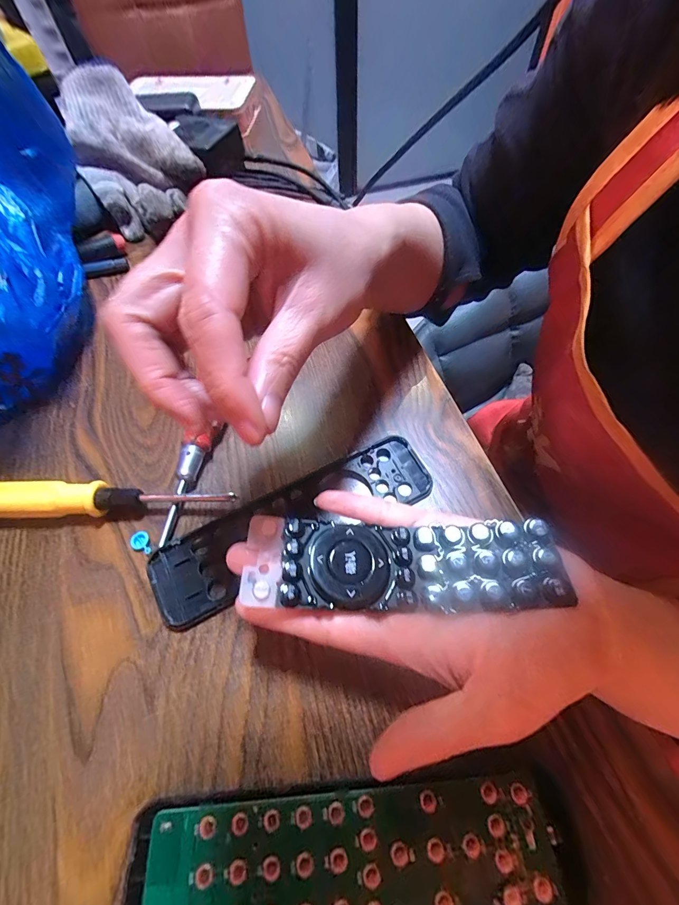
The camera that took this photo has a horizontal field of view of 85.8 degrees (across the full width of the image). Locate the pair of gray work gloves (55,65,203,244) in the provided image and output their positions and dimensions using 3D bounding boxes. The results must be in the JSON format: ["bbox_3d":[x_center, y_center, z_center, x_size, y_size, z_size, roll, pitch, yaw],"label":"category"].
[{"bbox_3d":[-0.204,-0.294,0.366,0.098,0.098,0.102,-36,64,-18],"label":"pair of gray work gloves"}]

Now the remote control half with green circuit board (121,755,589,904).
[{"bbox_3d":[0.005,0.153,0.141,0.162,0.017,0.045,-6,59,-2],"label":"remote control half with green circuit board"}]

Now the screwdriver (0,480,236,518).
[{"bbox_3d":[-0.141,0.029,0.217,0.150,0.019,0.021,-1,59,1],"label":"screwdriver"}]

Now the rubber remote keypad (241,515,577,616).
[{"bbox_3d":[0.027,0.046,0.157,0.128,0.013,0.036,1,59,-2],"label":"rubber remote keypad"}]

